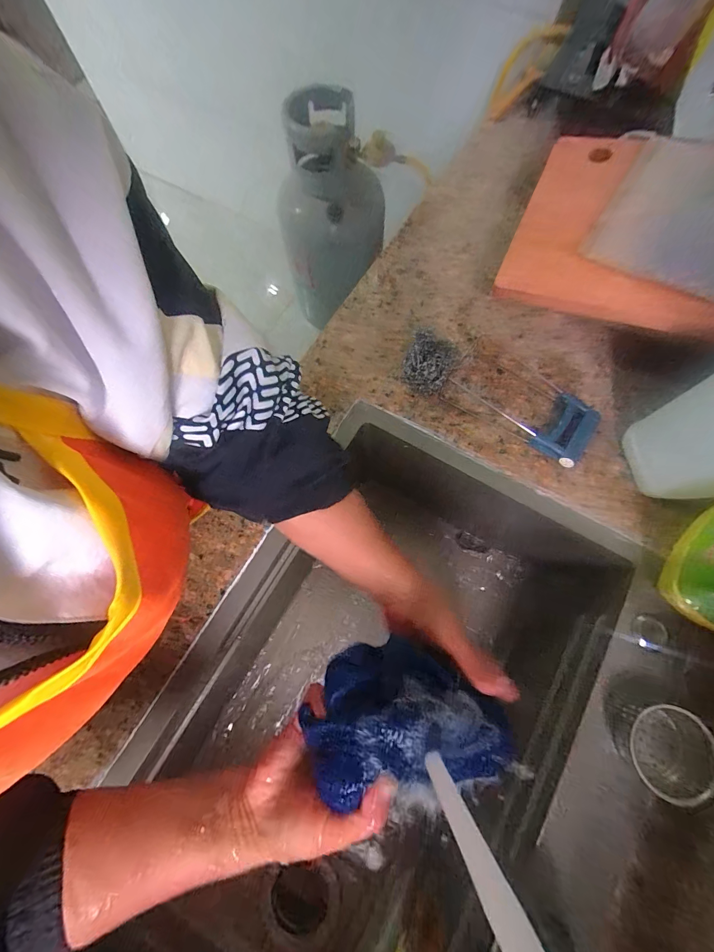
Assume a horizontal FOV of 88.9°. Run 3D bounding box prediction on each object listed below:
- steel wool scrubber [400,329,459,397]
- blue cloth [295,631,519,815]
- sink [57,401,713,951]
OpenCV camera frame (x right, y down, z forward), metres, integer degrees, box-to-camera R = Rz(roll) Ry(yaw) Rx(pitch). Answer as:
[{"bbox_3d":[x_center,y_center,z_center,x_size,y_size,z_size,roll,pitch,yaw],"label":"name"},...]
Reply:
[{"bbox_3d":[0.086,-0.134,0.451,0.059,0.055,0.054,-1,72,2],"label":"steel wool scrubber"},{"bbox_3d":[0.040,0.177,0.272,0.146,0.050,0.089,-4,72,1],"label":"blue cloth"},{"bbox_3d":[0.026,0.337,0.439,0.473,0.246,0.714,25,75,9],"label":"sink"}]

